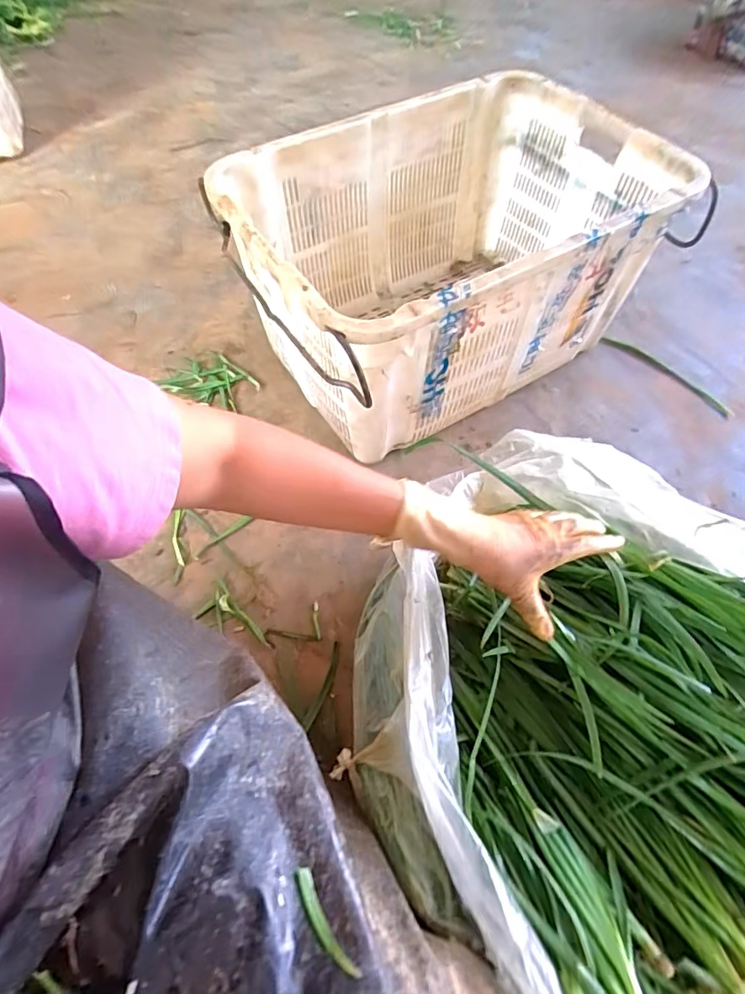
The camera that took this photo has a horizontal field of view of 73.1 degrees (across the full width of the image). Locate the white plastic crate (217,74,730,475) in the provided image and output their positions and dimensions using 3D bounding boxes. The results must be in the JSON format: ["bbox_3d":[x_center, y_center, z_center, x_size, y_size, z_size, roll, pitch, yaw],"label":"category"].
[{"bbox_3d":[0.142,-0.394,0.871,0.633,0.339,0.451,-29,64,-15],"label":"white plastic crate"}]

